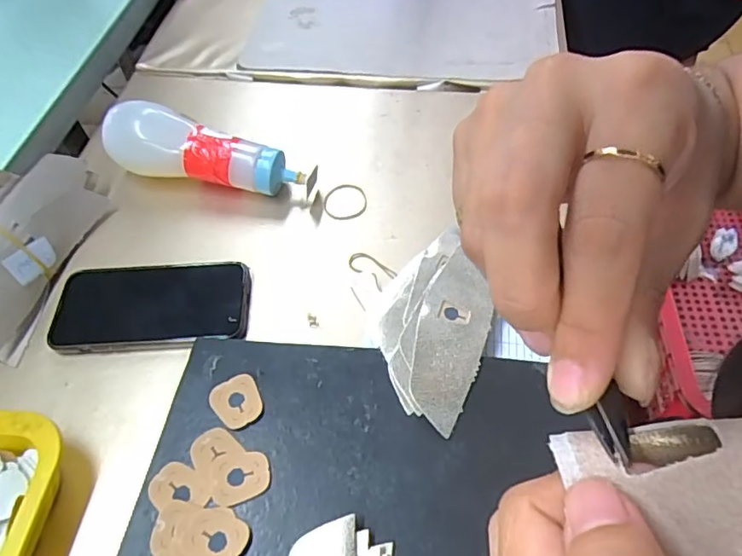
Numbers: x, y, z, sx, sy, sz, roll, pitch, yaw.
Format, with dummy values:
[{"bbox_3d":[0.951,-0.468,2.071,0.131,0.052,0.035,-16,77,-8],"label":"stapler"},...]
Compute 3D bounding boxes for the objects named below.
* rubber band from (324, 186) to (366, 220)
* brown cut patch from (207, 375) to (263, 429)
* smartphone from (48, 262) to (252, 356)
[{"bbox_3d":[-0.026,-0.075,0.541,0.042,0.004,0.046,-10,54,-4],"label":"rubber band"},{"bbox_3d":[-0.098,0.090,0.398,0.034,0.004,0.038,-28,57,-16],"label":"brown cut patch"},{"bbox_3d":[-0.188,0.023,0.470,0.162,0.014,0.087,-3,54,1],"label":"smartphone"}]

